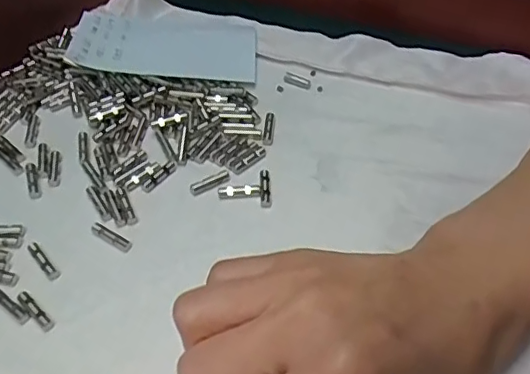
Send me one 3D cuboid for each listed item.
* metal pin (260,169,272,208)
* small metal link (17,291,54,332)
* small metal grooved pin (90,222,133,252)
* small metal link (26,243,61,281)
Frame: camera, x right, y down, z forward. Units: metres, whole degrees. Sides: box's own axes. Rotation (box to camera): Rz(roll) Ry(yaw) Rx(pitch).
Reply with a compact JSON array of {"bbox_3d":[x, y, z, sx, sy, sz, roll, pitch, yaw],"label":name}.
[{"bbox_3d":[0.000,0.000,0.269,0.005,0.004,0.021,-1,51,-3],"label":"metal pin"},{"bbox_3d":[-0.094,0.050,0.228,0.020,0.004,0.005,36,58,24],"label":"small metal link"},{"bbox_3d":[-0.069,0.022,0.251,0.021,0.004,0.006,25,54,17],"label":"small metal grooved pin"},{"bbox_3d":[-0.096,0.032,0.242,0.005,0.004,0.021,-35,60,-26],"label":"small metal link"}]

